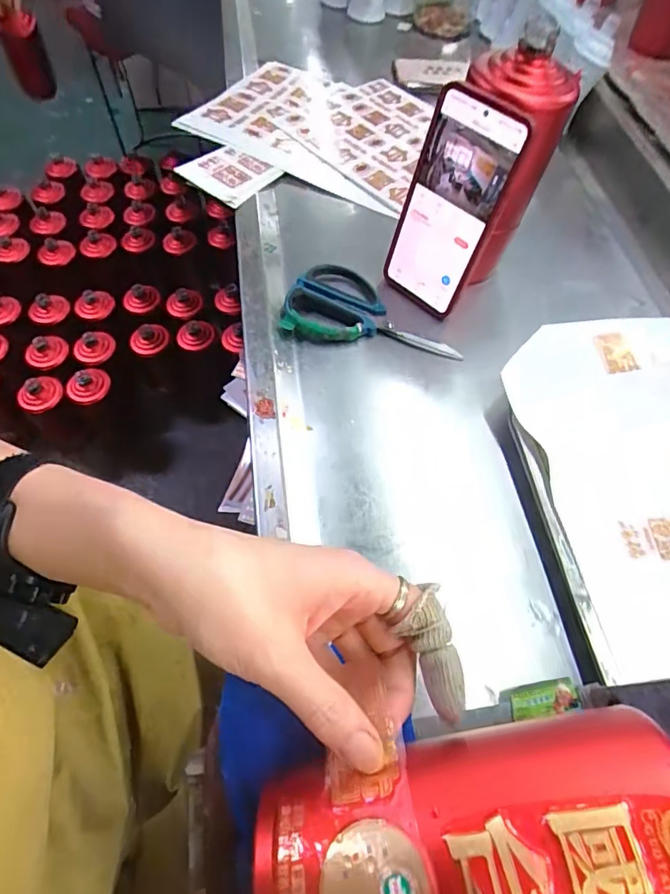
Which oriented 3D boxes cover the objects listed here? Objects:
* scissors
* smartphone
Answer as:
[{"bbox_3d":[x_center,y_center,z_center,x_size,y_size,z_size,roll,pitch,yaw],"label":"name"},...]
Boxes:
[{"bbox_3d":[0.036,-0.126,0.459,0.159,0.013,0.083,12,60,3],"label":"scissors"},{"bbox_3d":[0.091,-0.195,0.418,0.079,0.163,0.011,42,52,18],"label":"smartphone"}]

